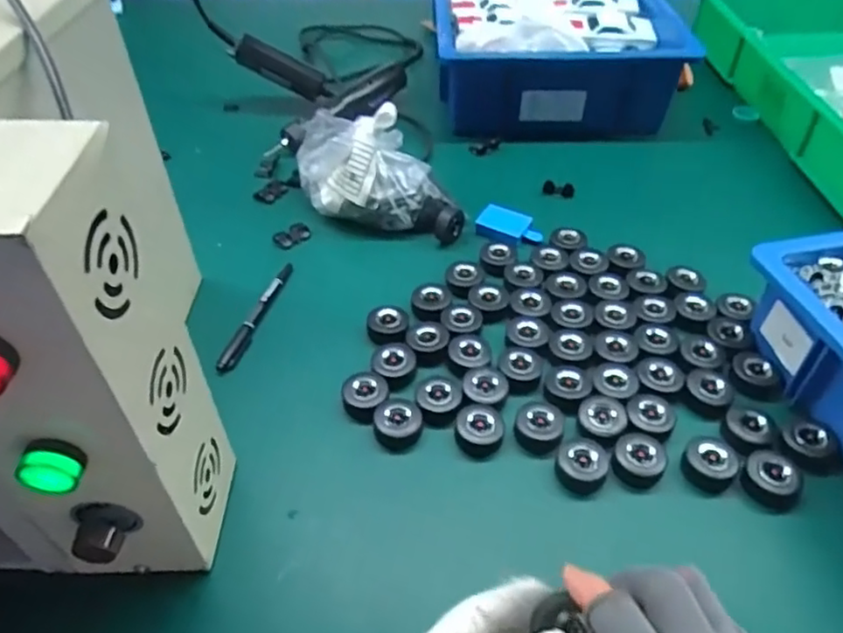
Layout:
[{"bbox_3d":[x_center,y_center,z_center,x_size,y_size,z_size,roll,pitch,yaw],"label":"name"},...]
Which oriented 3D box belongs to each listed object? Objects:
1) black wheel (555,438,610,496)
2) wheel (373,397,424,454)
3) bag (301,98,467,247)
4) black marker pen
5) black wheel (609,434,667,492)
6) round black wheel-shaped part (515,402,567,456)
[{"bbox_3d":[0.121,0.110,0.466,0.036,0.021,0.038,-1,47,1],"label":"black wheel"},{"bbox_3d":[-0.018,0.084,0.489,0.036,0.016,0.041,10,48,10],"label":"wheel"},{"bbox_3d":[-0.051,-0.150,0.660,0.103,0.093,0.189,-36,56,-28],"label":"bag"},{"bbox_3d":[-0.151,-0.002,0.578,0.014,0.012,0.141,12,48,12],"label":"black marker pen"},{"bbox_3d":[0.164,0.108,0.467,0.038,0.018,0.038,-1,47,1],"label":"black wheel"},{"bbox_3d":[0.092,0.088,0.490,0.037,0.024,0.033,10,48,10],"label":"round black wheel-shaped part"}]

